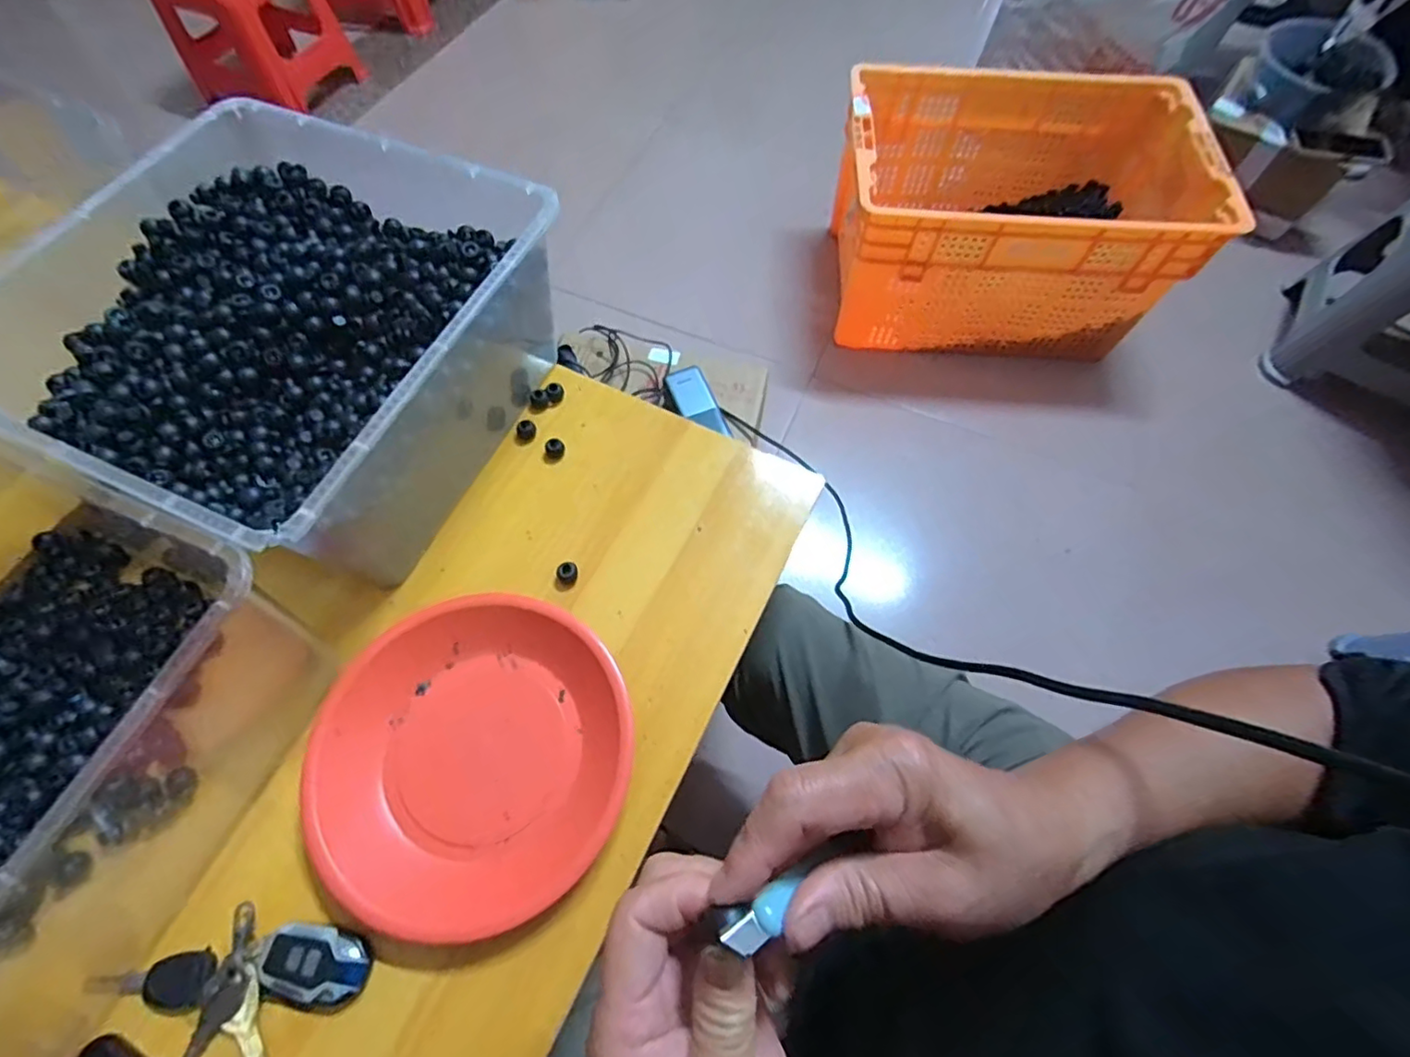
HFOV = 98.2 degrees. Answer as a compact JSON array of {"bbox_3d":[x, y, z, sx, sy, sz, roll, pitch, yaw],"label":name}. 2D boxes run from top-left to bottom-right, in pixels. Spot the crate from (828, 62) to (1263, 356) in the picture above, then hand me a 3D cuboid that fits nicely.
[{"bbox_3d":[0.530,-0.576,1.104,0.557,0.273,0.435,1,64,0],"label":"crate"}]

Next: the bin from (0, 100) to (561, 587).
[{"bbox_3d":[-0.290,-0.131,0.449,0.294,0.138,0.293,21,66,10],"label":"bin"}]

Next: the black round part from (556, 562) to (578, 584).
[{"bbox_3d":[-0.100,0.032,0.443,0.011,0.013,0.015,26,67,12],"label":"black round part"}]

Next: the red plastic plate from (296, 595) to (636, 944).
[{"bbox_3d":[-0.147,0.140,0.389,0.191,0.032,0.188,0,64,0],"label":"red plastic plate"}]

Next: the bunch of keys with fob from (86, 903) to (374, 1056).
[{"bbox_3d":[-0.262,0.250,0.334,0.136,0.012,0.080,16,65,8],"label":"bunch of keys with fob"}]

